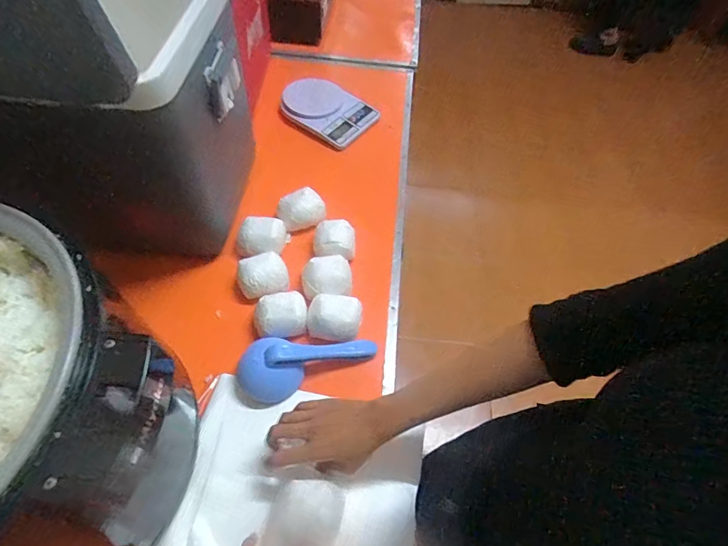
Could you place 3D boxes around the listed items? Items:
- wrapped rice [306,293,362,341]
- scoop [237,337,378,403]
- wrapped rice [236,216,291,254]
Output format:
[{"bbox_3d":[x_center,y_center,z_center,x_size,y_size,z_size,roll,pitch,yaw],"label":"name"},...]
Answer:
[{"bbox_3d":[-0.045,0.068,0.663,0.083,0.042,0.073,8,56,2],"label":"wrapped rice"},{"bbox_3d":[-0.081,0.133,0.615,0.206,0.052,0.095,1,56,-2],"label":"scoop"},{"bbox_3d":[-0.182,-0.062,0.754,0.089,0.058,0.065,6,56,1],"label":"wrapped rice"}]

